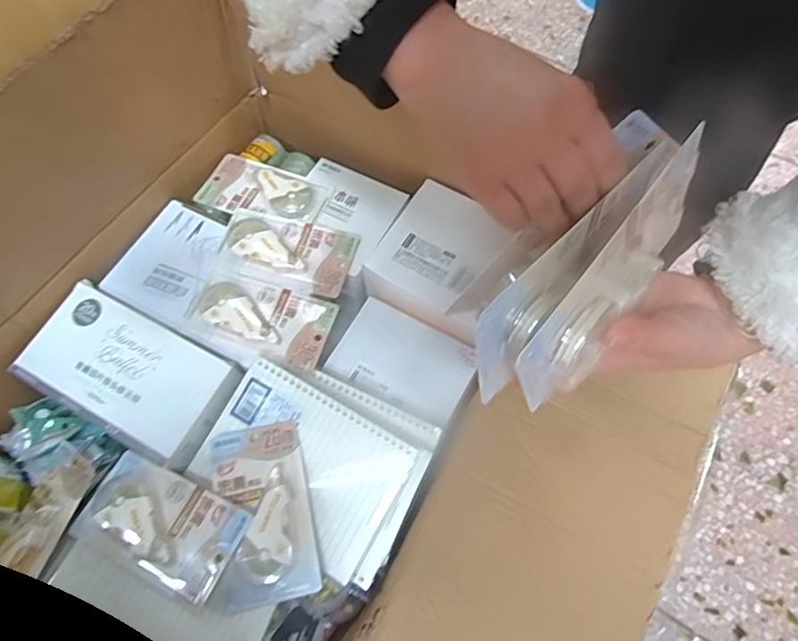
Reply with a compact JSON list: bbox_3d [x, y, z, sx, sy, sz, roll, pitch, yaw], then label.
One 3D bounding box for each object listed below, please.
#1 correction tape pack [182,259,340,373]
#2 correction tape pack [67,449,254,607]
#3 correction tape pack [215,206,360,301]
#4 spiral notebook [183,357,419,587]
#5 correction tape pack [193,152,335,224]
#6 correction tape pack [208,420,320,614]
[{"bbox_3d":[-0.161,-0.008,0.597,0.164,0.028,0.090,18,66,9],"label":"correction tape pack"},{"bbox_3d":[-0.227,0.191,0.495,0.159,0.028,0.086,22,67,11],"label":"correction tape pack"},{"bbox_3d":[-0.138,-0.090,0.630,0.160,0.025,0.093,16,66,8],"label":"correction tape pack"},{"bbox_3d":[-0.102,0.144,0.538,0.202,0.008,0.141,28,80,14],"label":"spiral notebook"},{"bbox_3d":[-0.176,-0.169,0.675,0.159,0.021,0.087,21,67,10],"label":"correction tape pack"},{"bbox_3d":[-0.135,0.183,0.507,0.094,0.028,0.163,-12,65,-5],"label":"correction tape pack"}]

